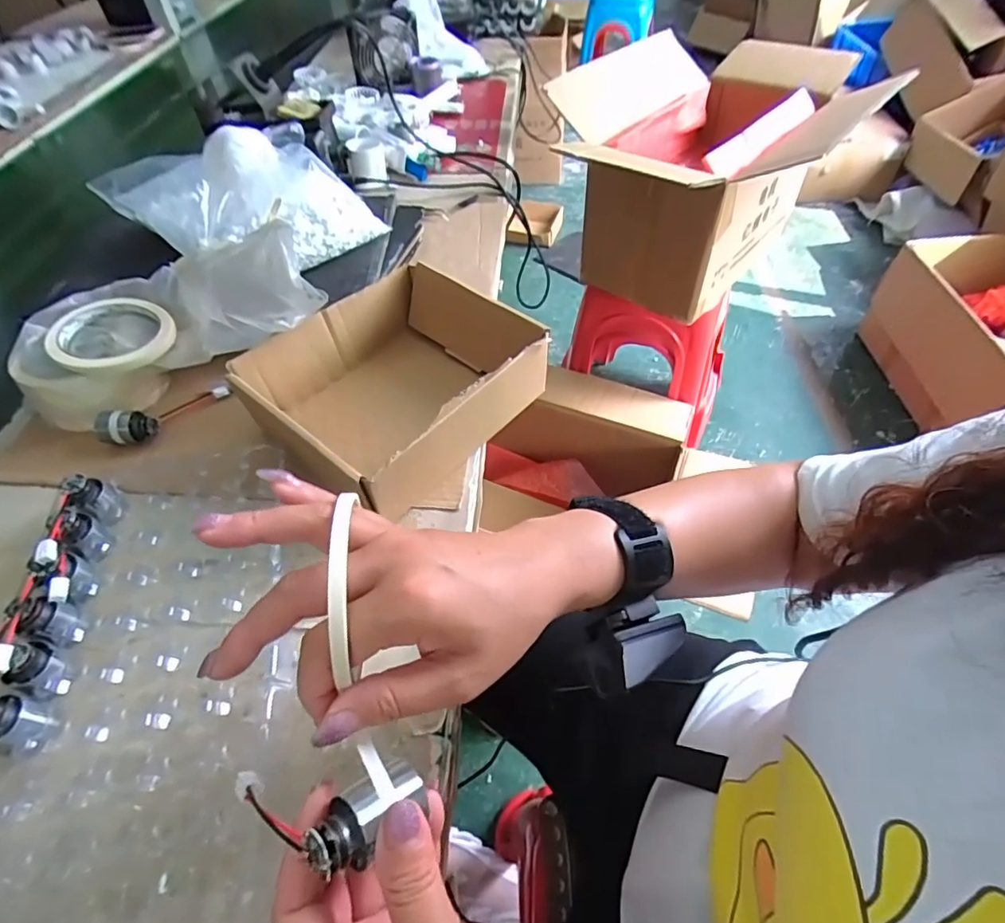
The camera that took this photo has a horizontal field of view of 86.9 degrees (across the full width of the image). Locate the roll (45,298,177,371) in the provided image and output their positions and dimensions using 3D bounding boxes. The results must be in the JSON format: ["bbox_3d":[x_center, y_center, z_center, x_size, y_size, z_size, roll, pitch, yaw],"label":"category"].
[{"bbox_3d":[-0.346,-0.114,0.471,0.095,0.017,0.095,-2,52,2],"label":"roll"}]

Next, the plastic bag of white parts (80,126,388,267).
[{"bbox_3d":[-0.277,-0.261,0.540,0.266,0.092,0.130,7,53,9],"label":"plastic bag of white parts"}]

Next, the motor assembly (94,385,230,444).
[{"bbox_3d":[-0.309,-0.049,0.482,0.109,0.025,0.037,-34,59,-25],"label":"motor assembly"}]

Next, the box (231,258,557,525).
[{"bbox_3d":[-0.091,-0.069,0.469,0.194,0.081,0.210,32,58,24],"label":"box"}]

